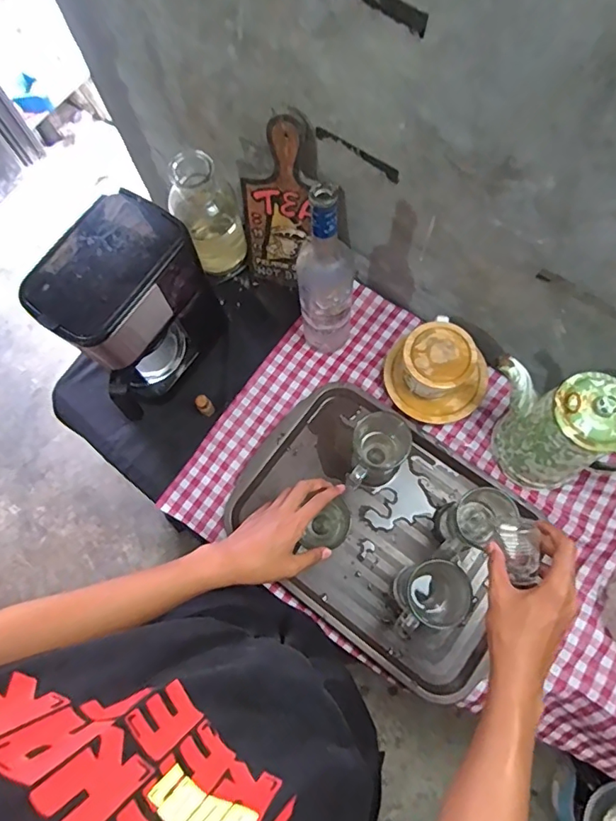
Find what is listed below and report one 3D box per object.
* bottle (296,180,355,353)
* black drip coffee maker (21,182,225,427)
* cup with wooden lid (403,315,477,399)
[{"bbox_3d":[0.026,-0.175,0.686,0.074,0.340,0.074,8,73,5],"label":"bottle"},{"bbox_3d":[-0.238,-0.139,0.727,0.139,0.277,0.237,36,78,12],"label":"black drip coffee maker"},{"bbox_3d":[0.187,-0.070,0.742,0.094,0.079,0.102,-1,73,2],"label":"cup with wooden lid"}]

